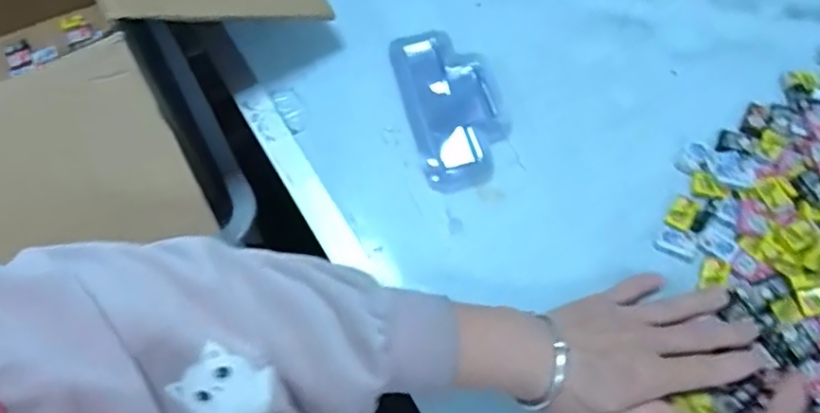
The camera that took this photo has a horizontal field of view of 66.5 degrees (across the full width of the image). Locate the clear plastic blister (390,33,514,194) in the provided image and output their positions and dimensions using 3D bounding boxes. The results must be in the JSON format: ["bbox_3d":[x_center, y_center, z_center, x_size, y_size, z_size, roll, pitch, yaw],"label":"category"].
[{"bbox_3d":[0.036,-0.083,0.505,0.077,0.013,0.143,-14,64,-5],"label":"clear plastic blister"}]

